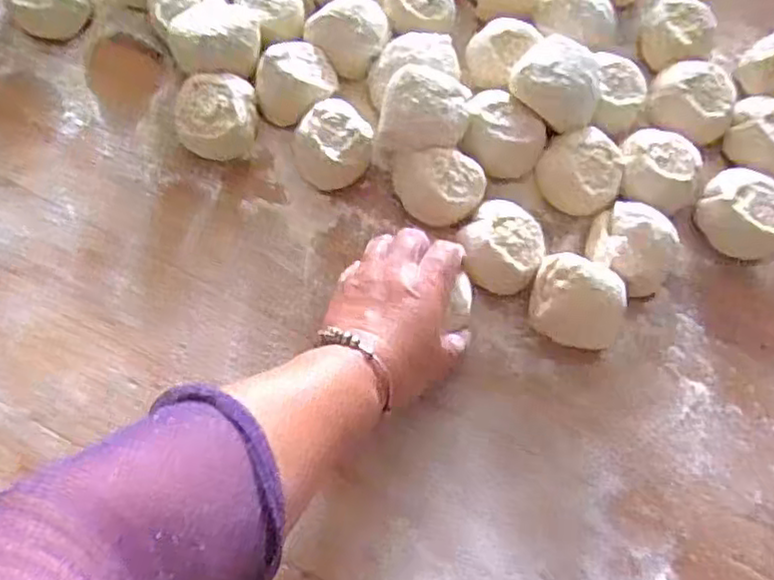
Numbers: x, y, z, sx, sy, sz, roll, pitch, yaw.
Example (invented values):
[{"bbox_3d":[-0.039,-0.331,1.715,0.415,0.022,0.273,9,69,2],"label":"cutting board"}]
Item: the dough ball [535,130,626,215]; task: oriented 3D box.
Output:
[{"bbox_3d":[0.155,-0.094,0.567,0.065,0.041,0.060,1,67,-2],"label":"dough ball"}]

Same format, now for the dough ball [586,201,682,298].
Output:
[{"bbox_3d":[0.188,-0.032,0.544,0.069,0.042,0.064,1,67,-2],"label":"dough ball"}]

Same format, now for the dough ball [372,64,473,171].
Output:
[{"bbox_3d":[0.028,-0.134,0.560,0.070,0.074,0.059,8,67,1],"label":"dough ball"}]

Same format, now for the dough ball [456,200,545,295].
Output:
[{"bbox_3d":[0.086,-0.029,0.539,0.063,0.041,0.061,1,67,-2],"label":"dough ball"}]

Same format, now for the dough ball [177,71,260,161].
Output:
[{"bbox_3d":[-0.139,-0.137,0.569,0.064,0.043,0.070,1,67,-2],"label":"dough ball"}]

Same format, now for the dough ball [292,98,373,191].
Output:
[{"bbox_3d":[-0.042,-0.116,0.562,0.057,0.050,0.052,1,67,-2],"label":"dough ball"}]

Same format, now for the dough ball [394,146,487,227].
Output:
[{"bbox_3d":[0.038,-0.077,0.553,0.074,0.047,0.055,10,67,2],"label":"dough ball"}]

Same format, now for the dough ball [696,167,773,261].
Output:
[{"bbox_3d":[0.281,-0.060,0.558,0.057,0.044,0.073,-33,72,-15],"label":"dough ball"}]

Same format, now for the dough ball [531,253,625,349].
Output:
[{"bbox_3d":[0.140,0.012,0.520,0.071,0.058,0.055,22,68,7],"label":"dough ball"}]

